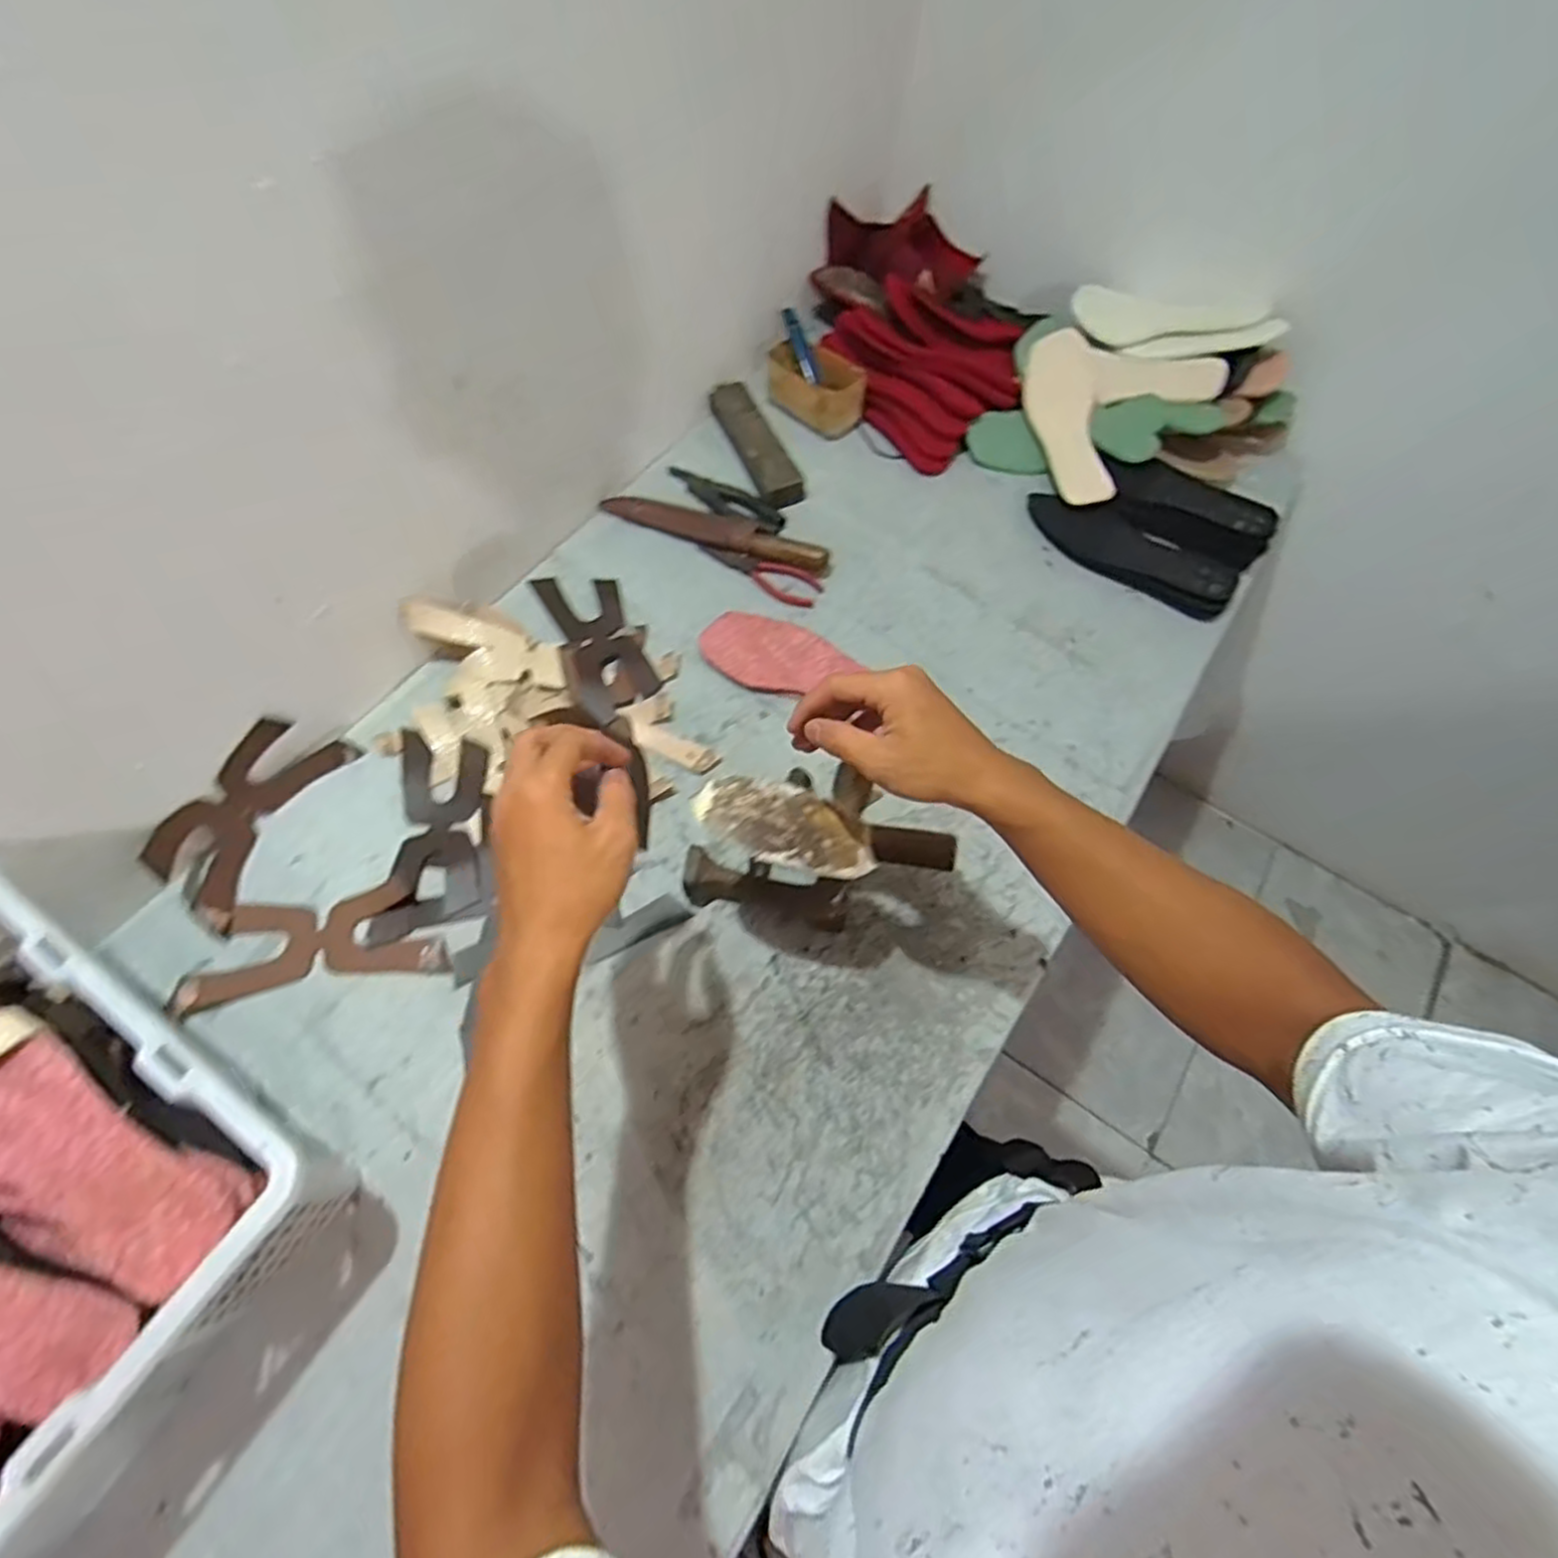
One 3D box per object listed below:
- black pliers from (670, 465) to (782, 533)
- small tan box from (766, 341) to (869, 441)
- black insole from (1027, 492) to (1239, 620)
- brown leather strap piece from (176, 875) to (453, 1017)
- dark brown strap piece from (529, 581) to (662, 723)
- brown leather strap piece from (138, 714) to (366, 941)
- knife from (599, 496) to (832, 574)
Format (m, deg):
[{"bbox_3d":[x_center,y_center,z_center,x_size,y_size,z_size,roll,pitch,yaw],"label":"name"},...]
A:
[{"bbox_3d":[-0.065,-0.334,0.881,0.162,0.020,0.039,34,67,13],"label":"black pliers"},{"bbox_3d":[0.047,-0.504,0.963,0.133,0.054,0.091,32,67,12],"label":"small tan box"},{"bbox_3d":[0.408,-0.268,0.880,0.246,0.020,0.076,32,92,16],"label":"black insole"},{"bbox_3d":[-0.397,0.140,0.648,0.204,0.015,0.087,-9,65,-7],"label":"brown leather strap piece"},{"bbox_3d":[-0.193,-0.150,0.798,0.084,0.011,0.208,-21,67,-12],"label":"dark brown strap piece"},{"bbox_3d":[-0.470,0.029,0.667,0.069,0.065,0.194,23,65,8],"label":"brown leather strap piece"},{"bbox_3d":[-0.074,-0.290,0.867,0.272,0.026,0.040,18,65,6],"label":"knife"}]

